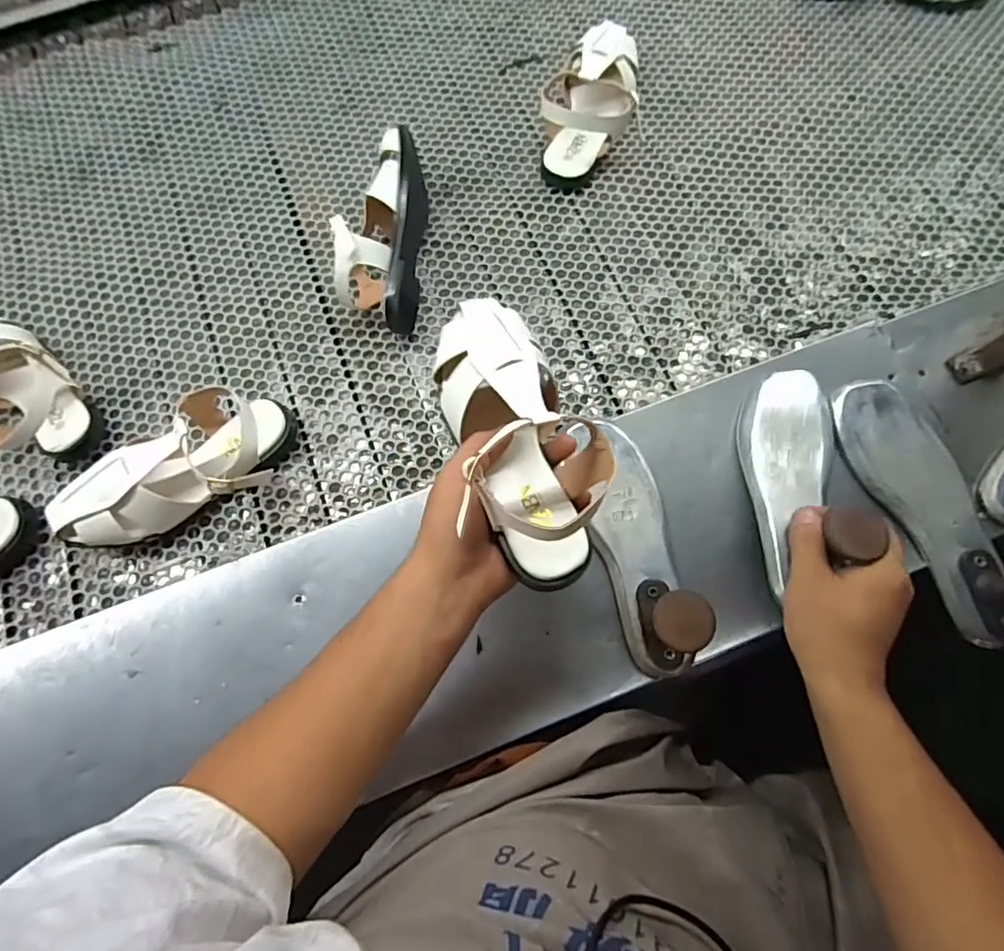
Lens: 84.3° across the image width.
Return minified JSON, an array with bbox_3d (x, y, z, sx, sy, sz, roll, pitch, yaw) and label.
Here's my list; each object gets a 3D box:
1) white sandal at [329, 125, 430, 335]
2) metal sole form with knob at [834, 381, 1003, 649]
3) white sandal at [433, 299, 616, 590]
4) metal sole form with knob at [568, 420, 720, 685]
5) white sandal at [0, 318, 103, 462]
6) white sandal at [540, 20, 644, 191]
[{"bbox_3d":[-0.129,-0.278,0.618,0.070,0.104,0.206,5,71,3],"label":"white sandal"},{"bbox_3d":[0.399,0.016,0.484,0.095,0.083,0.260,-17,72,-3],"label":"metal sole form with knob"},{"bbox_3d":[0.014,-0.038,0.411,0.093,0.072,0.230,-20,76,-5],"label":"white sandal"},{"bbox_3d":[0.123,0.046,0.481,0.069,0.092,0.233,-9,68,0],"label":"metal sole form with knob"},{"bbox_3d":[-0.527,-0.094,0.585,0.204,0.087,0.110,36,75,13],"label":"white sandal"},{"bbox_3d":[0.115,-0.474,0.689,0.121,0.074,0.232,10,71,5],"label":"white sandal"}]

